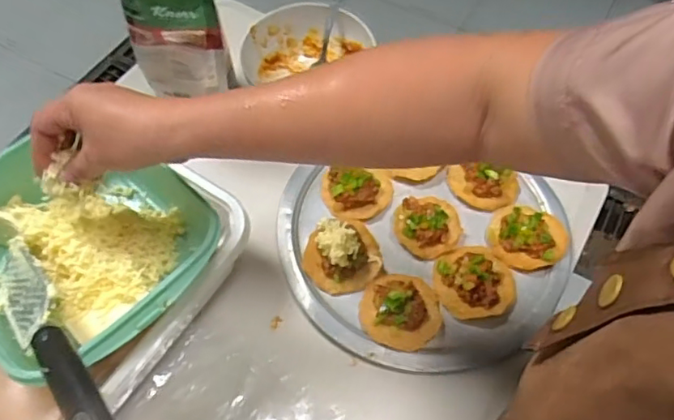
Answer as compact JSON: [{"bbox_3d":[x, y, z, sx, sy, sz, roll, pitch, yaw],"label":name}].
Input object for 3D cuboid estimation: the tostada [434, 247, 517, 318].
[{"bbox_3d":[0.141,0.069,0.581,0.079,0.024,0.077,0,58,0],"label":"tostada"}]

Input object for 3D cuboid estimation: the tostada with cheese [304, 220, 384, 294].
[{"bbox_3d":[0.005,0.037,0.585,0.078,0.051,0.080,-2,58,-1],"label":"tostada with cheese"}]

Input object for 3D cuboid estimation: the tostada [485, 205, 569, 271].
[{"bbox_3d":[0.202,0.030,0.608,0.078,0.024,0.068,32,64,18],"label":"tostada"}]

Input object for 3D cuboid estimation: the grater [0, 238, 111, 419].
[{"bbox_3d":[-0.211,0.088,0.410,0.040,0.030,0.255,-39,39,-21],"label":"grater"}]

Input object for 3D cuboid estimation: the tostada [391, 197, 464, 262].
[{"bbox_3d":[0.099,0.012,0.617,0.070,0.026,0.075,0,58,0],"label":"tostada"}]

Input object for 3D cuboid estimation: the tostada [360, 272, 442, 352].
[{"bbox_3d":[0.063,0.095,0.561,0.078,0.026,0.077,19,60,12],"label":"tostada"}]

